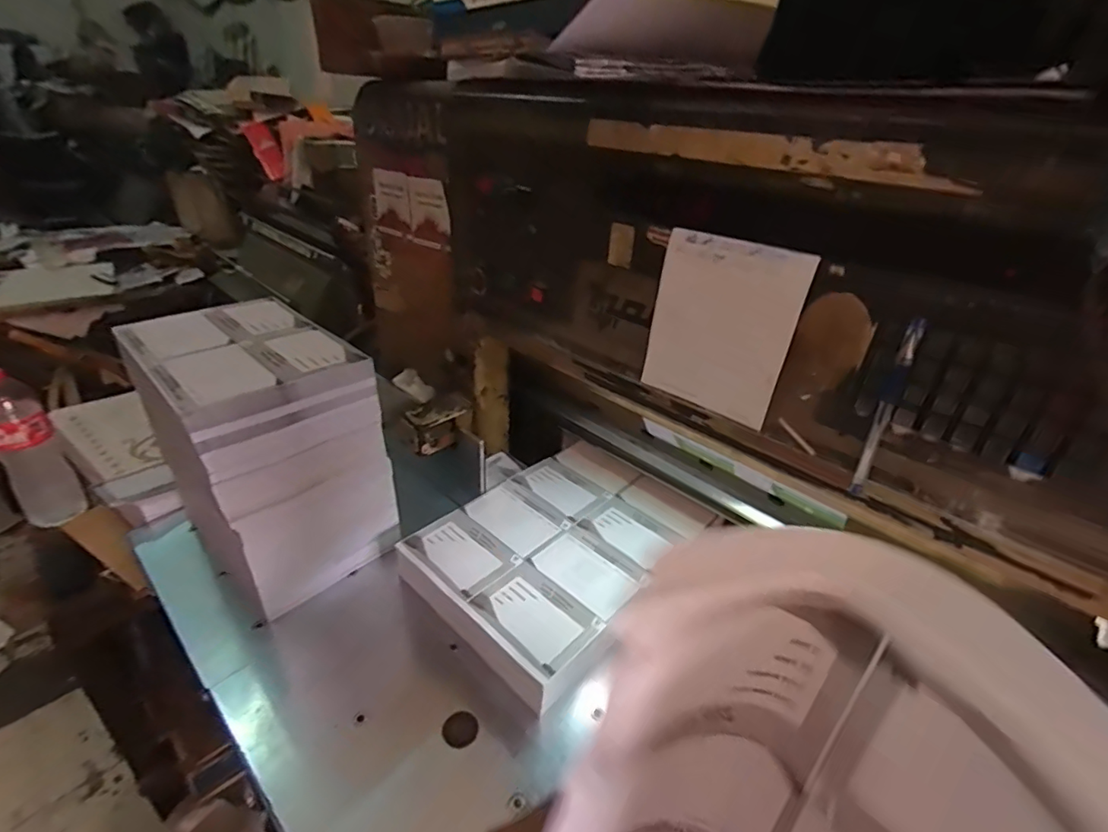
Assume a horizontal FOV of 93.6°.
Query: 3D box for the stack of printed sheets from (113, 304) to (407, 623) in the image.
[{"bbox_3d":[-0.433,0.035,0.781,0.332,0.332,0.225,29,38,36],"label":"stack of printed sheets"}]

